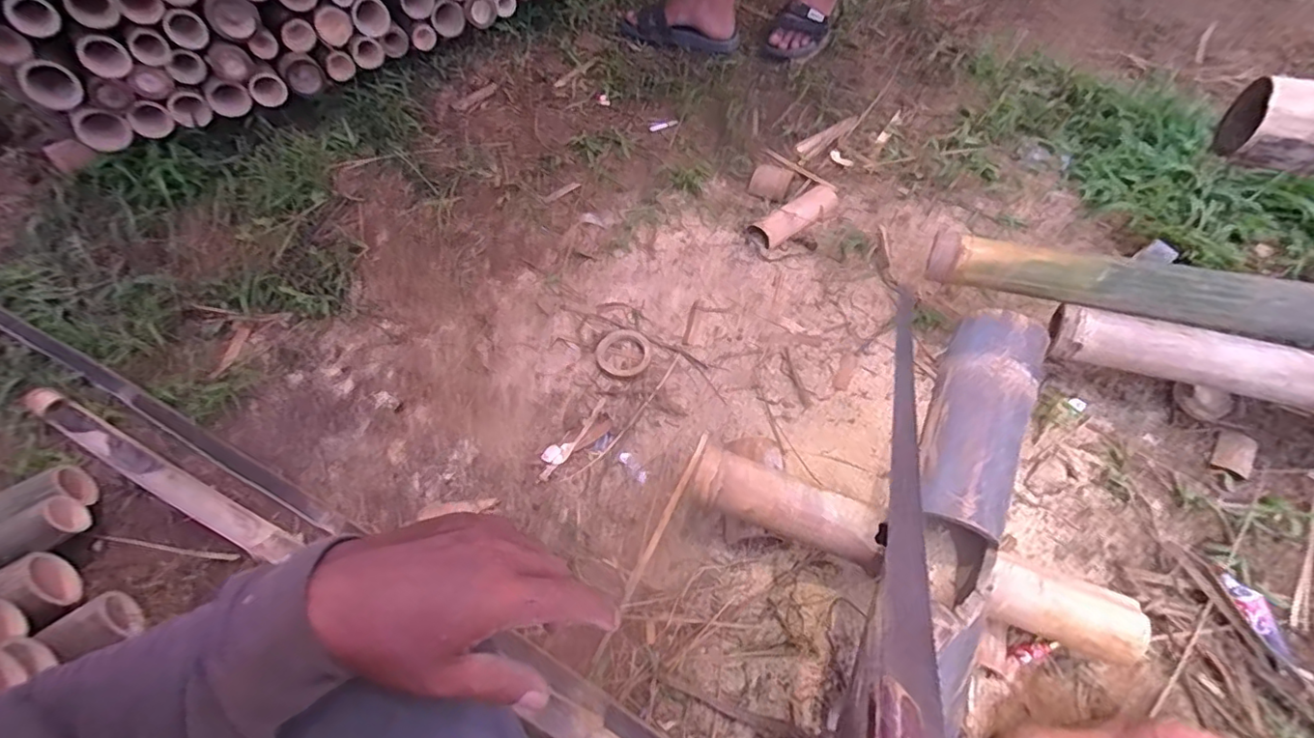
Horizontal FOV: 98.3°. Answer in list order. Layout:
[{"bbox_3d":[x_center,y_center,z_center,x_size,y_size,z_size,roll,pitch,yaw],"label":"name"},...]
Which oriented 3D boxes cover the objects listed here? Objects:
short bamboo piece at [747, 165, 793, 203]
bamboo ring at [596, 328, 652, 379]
[{"bbox_3d":[0.208,-0.344,1.044,0.069,0.033,0.058,23,61,17],"label":"short bamboo piece"},{"bbox_3d":[-0.049,-0.025,0.864,0.081,0.008,0.083,-2,56,2],"label":"bamboo ring"}]

